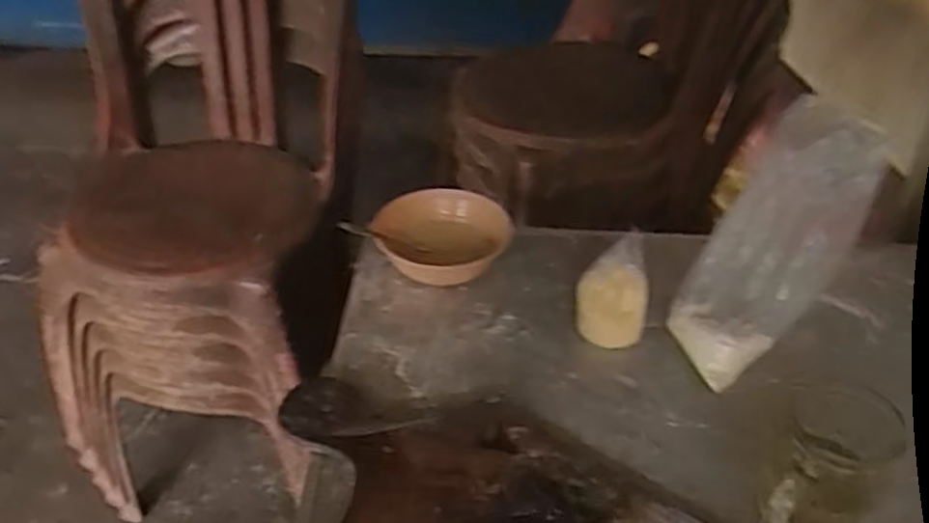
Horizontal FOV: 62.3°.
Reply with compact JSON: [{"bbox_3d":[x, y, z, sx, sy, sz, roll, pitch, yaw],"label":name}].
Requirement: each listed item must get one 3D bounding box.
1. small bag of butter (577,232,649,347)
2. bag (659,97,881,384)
[{"bbox_3d":[0.145,0.025,0.742,0.066,0.097,0.063,12,37,13],"label":"small bag of butter"},{"bbox_3d":[0.284,-0.014,0.713,0.055,0.259,0.100,17,14,-47],"label":"bag"}]

